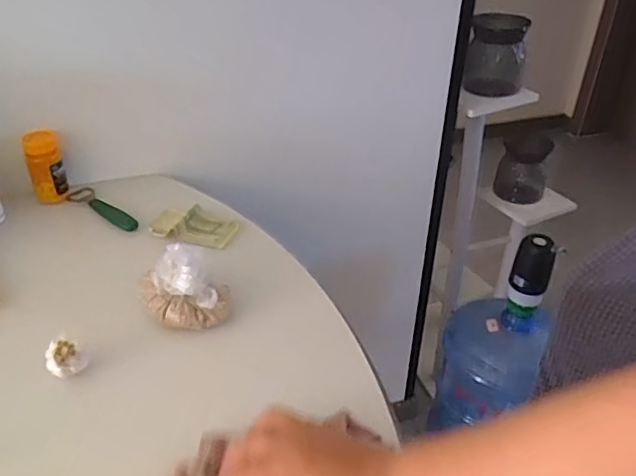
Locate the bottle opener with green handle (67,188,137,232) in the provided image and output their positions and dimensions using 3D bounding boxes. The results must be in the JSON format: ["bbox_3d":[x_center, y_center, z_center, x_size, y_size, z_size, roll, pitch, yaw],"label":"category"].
[{"bbox_3d":[-0.291,-0.042,0.796,0.143,0.011,0.030,25,41,31],"label":"bottle opener with green handle"}]

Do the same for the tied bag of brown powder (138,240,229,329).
[{"bbox_3d":[-0.143,0.048,0.616,0.095,0.073,0.079,-9,35,-13],"label":"tied bag of brown powder"}]

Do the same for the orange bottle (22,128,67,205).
[{"bbox_3d":[-0.373,-0.098,0.798,0.043,0.092,0.035,-15,37,-21],"label":"orange bottle"}]

